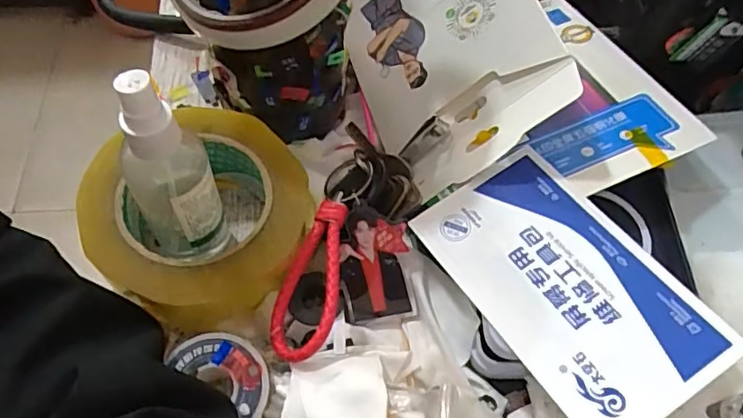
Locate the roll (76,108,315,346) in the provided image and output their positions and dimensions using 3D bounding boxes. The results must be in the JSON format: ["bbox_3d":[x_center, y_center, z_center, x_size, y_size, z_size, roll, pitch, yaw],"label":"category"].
[{"bbox_3d":[-0.094,0.005,0.322,0.113,0.044,0.117,2,60,-3],"label":"roll"}]

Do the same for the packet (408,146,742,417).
[{"bbox_3d":[0.092,0.034,0.275,0.082,0.007,0.138,-32,56,-9],"label":"packet"}]

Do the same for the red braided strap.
[{"bbox_3d":[-0.033,0.036,0.303,0.036,0.009,0.086,-10,58,23],"label":"red braided strap"}]

